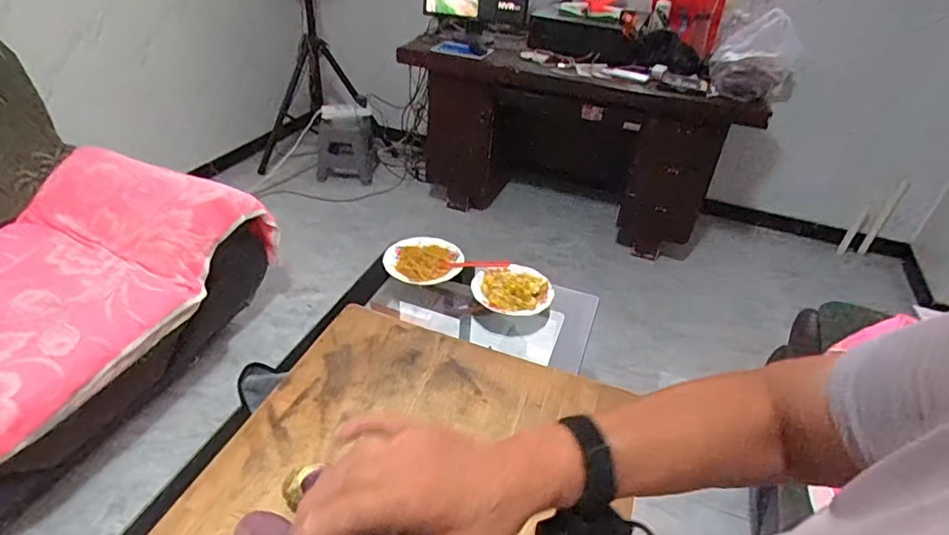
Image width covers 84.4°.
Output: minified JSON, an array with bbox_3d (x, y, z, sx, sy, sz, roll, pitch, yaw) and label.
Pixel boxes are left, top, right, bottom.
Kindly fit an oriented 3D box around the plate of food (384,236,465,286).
[{"bbox_3d":[-0.136,-0.022,1.390,0.196,0.036,0.166,0,37,-6],"label":"plate of food"}]

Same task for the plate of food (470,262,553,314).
[{"bbox_3d":[0.093,0.058,1.303,0.203,0.034,0.146,9,37,5],"label":"plate of food"}]

